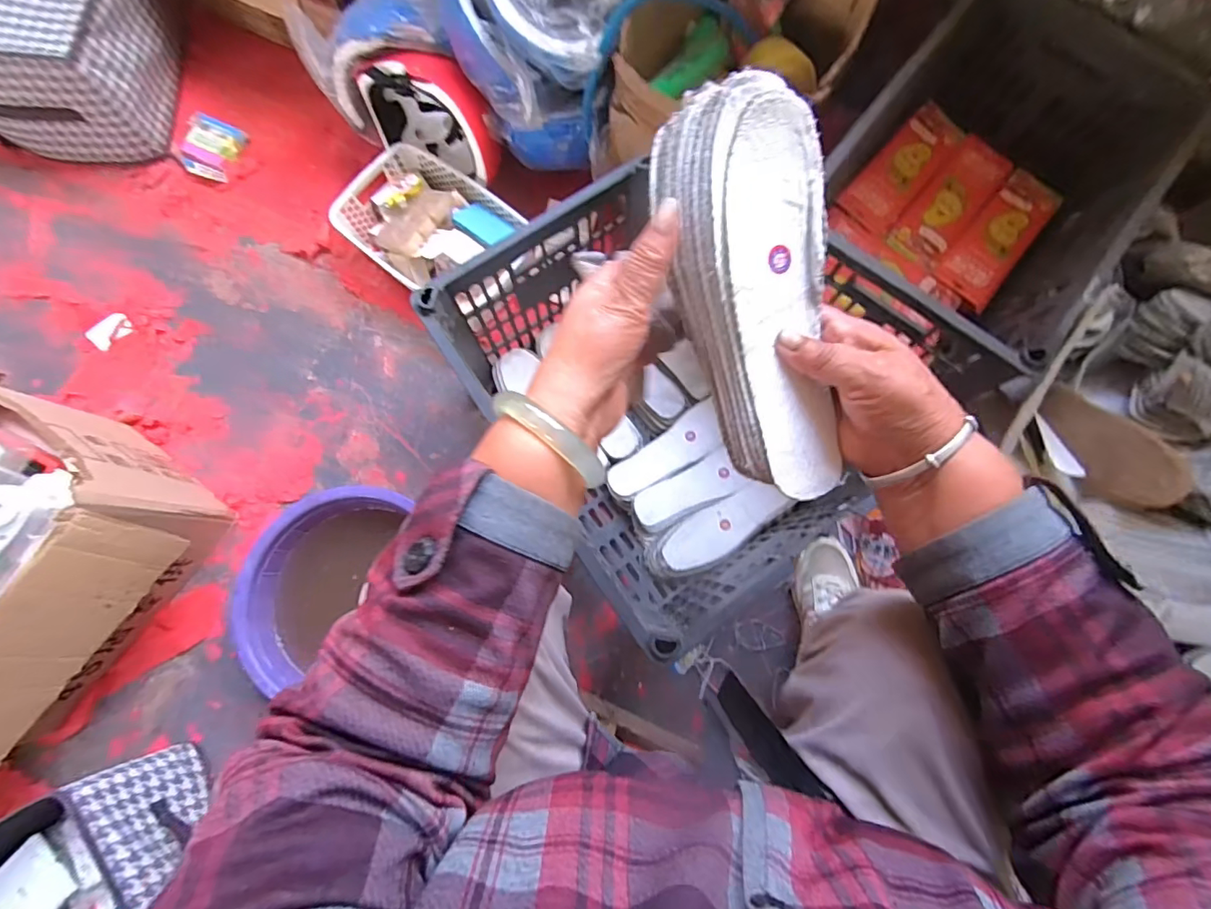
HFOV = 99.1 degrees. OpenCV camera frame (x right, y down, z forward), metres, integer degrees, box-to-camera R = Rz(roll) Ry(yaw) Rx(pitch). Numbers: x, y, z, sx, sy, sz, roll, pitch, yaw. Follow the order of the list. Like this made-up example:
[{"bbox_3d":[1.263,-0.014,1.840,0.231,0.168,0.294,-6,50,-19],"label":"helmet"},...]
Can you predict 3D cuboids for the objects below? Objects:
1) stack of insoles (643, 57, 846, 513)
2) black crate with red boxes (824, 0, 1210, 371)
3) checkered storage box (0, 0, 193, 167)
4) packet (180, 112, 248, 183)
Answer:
[{"bbox_3d":[0.090,-0.088,0.303,0.084,0.035,0.226,-14,103,-3],"label":"stack of insoles"},{"bbox_3d":[0.505,-0.360,0.719,0.335,0.204,0.527,38,81,7],"label":"black crate with red boxes"},{"bbox_3d":[-0.919,-0.733,0.875,0.296,0.195,0.406,-6,78,-1],"label":"checkered storage box"},{"bbox_3d":[-0.710,-0.554,0.928,0.101,0.024,0.118,14,79,3],"label":"packet"}]

